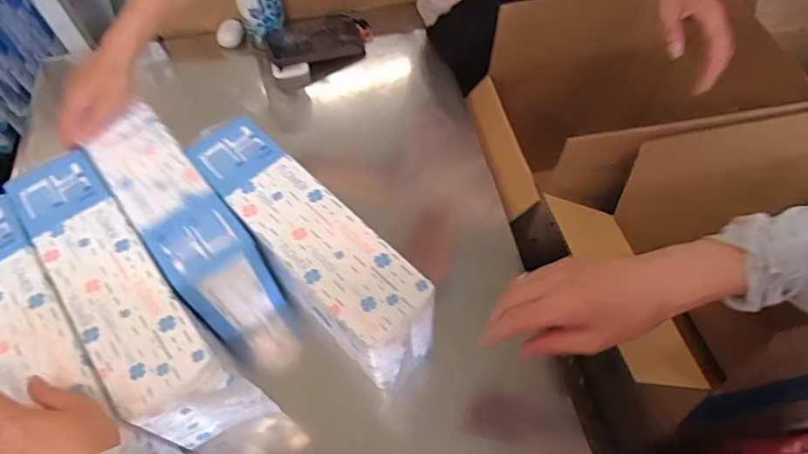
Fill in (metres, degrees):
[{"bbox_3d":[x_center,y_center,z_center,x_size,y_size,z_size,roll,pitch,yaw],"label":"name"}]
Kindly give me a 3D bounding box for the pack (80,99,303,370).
[{"bbox_3d":[-0.263,0.031,0.694,0.088,0.274,0.265,-36,63,-19],"label":"pack"}]

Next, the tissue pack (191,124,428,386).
[{"bbox_3d":[-0.108,0.028,0.616,0.102,0.143,0.338,-37,63,-19],"label":"tissue pack"}]

